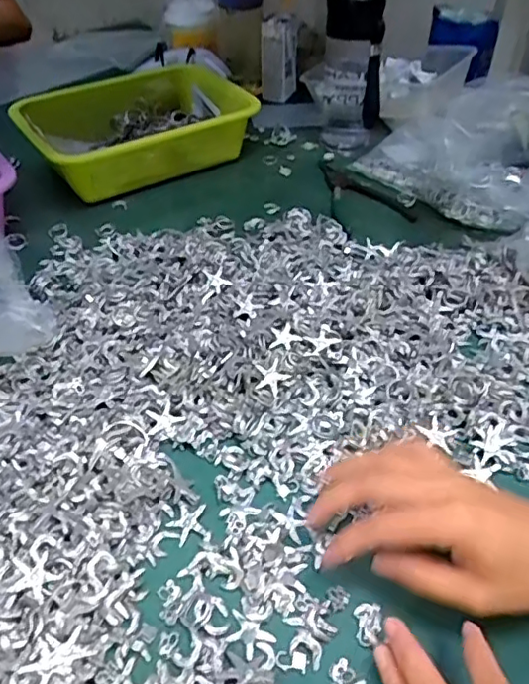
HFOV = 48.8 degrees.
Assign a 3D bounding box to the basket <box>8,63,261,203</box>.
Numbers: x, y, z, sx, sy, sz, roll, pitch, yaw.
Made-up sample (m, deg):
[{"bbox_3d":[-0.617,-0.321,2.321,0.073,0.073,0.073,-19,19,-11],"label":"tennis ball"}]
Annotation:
[{"bbox_3d":[-0.168,-0.275,0.745,0.261,0.079,0.196,-21,48,-22],"label":"basket"}]

